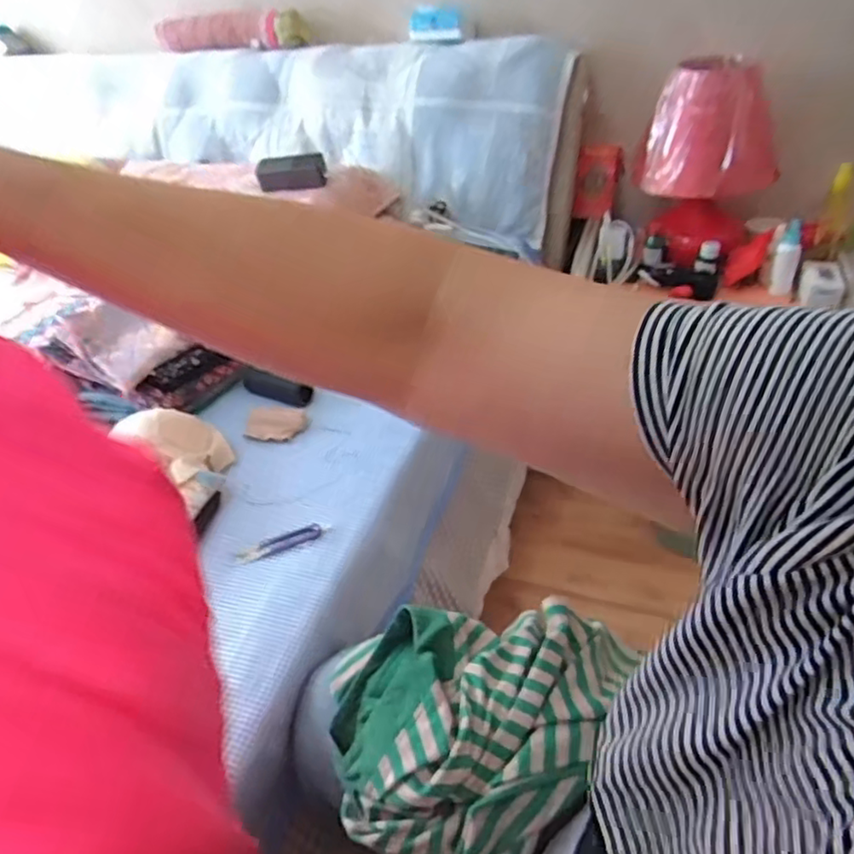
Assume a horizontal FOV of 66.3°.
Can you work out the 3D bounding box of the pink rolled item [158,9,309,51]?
[{"bbox_3d":[-0.473,-0.936,1.545,0.462,0.069,0.074,20,45,29],"label":"pink rolled item"}]

